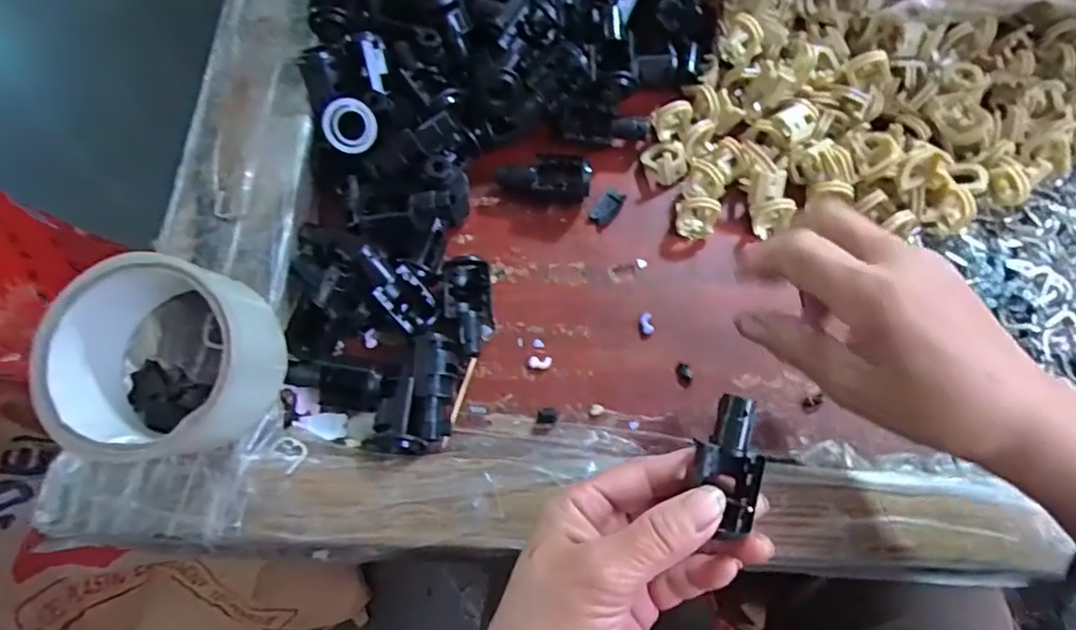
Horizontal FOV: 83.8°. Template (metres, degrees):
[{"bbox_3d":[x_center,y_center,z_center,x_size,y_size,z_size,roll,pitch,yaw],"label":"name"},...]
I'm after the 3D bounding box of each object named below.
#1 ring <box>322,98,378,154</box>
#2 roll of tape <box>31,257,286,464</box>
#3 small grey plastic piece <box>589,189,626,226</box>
[{"bbox_3d":[-0.098,-0.098,0.312,0.028,0.004,0.027,-4,98,-31],"label":"ring"},{"bbox_3d":[-0.171,0.015,0.279,0.083,0.058,0.100,-2,70,2],"label":"roll of tape"},{"bbox_3d":[0.041,-0.064,0.355,0.012,0.004,0.025,35,76,14],"label":"small grey plastic piece"}]

